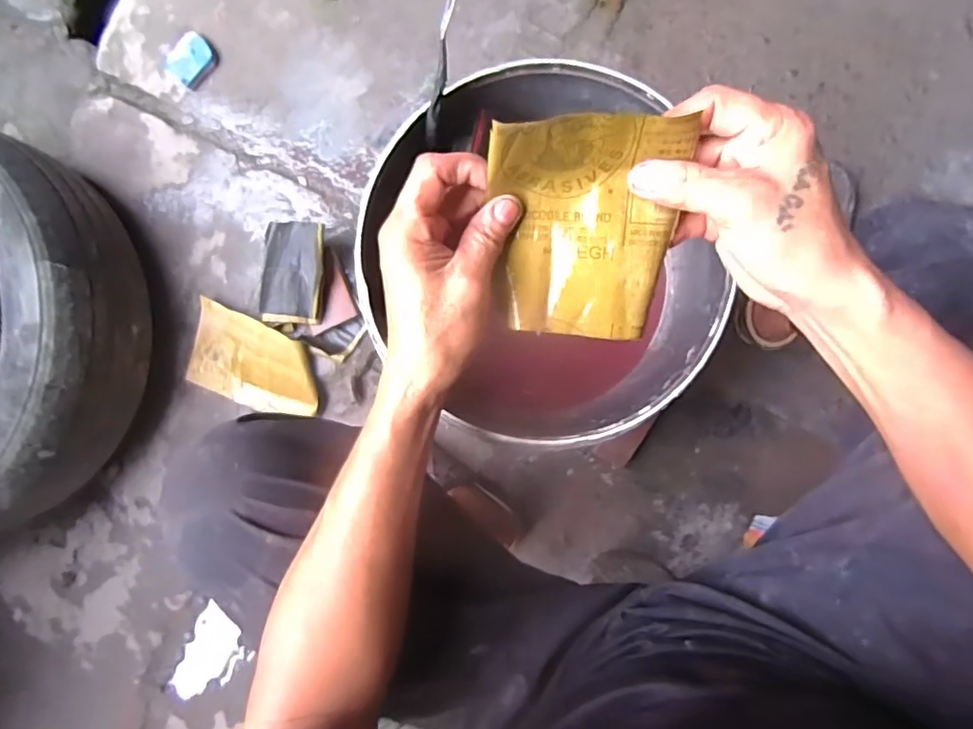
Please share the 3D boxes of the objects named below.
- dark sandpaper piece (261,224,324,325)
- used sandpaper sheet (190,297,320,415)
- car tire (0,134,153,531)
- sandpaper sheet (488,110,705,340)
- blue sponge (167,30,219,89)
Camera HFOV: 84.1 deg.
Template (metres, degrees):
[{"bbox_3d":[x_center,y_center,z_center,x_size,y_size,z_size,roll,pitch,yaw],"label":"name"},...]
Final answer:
[{"bbox_3d":[-0.279,-0.133,0.778,0.088,0.023,0.144,3,91,4],"label":"dark sandpaper piece"},{"bbox_3d":[-0.348,-0.002,0.808,0.217,0.021,0.134,20,108,15],"label":"used sandpaper sheet"},{"bbox_3d":[-0.784,-0.046,0.761,0.528,0.160,0.546,5,91,4],"label":"car tire"},{"bbox_3d":[0.057,-0.074,0.311,0.104,0.064,0.111,0,91,4],"label":"sandpaper sheet"},{"bbox_3d":[-0.459,-0.475,0.841,0.077,0.018,0.063,-43,88,4],"label":"blue sponge"}]

